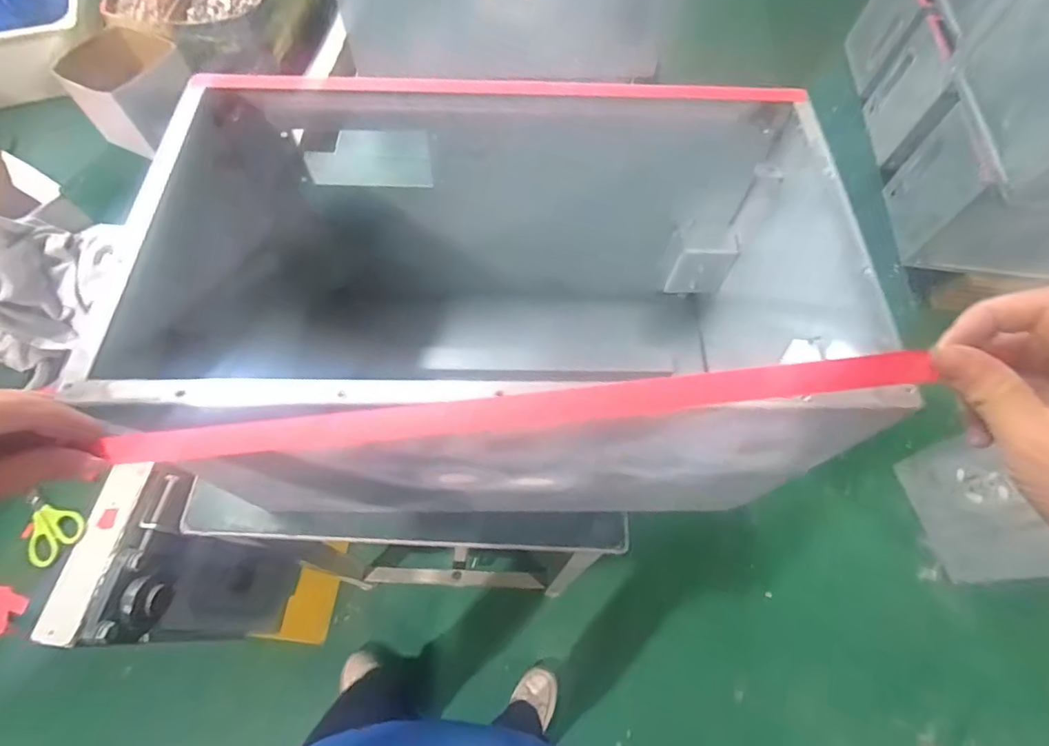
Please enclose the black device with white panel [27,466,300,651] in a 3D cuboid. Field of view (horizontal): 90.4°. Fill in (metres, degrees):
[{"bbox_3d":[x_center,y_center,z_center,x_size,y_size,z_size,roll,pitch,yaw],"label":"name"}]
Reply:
[{"bbox_3d":[-0.439,0.266,0.718,0.092,0.357,0.185,10,64,4],"label":"black device with white panel"}]

